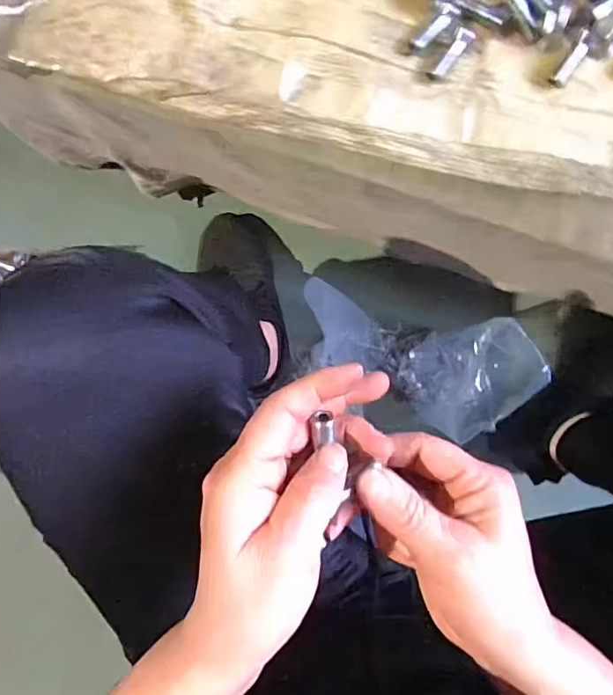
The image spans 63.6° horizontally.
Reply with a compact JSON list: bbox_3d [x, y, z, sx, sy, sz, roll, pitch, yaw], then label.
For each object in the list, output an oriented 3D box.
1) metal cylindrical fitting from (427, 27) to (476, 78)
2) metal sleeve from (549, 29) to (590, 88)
[{"bbox_3d":[0.098,-0.199,0.333,0.011,0.006,0.038,39,92,-3],"label":"metal cylindrical fitting"},{"bbox_3d":[0.181,-0.196,0.337,0.011,0.009,0.036,32,92,-2],"label":"metal sleeve"}]

